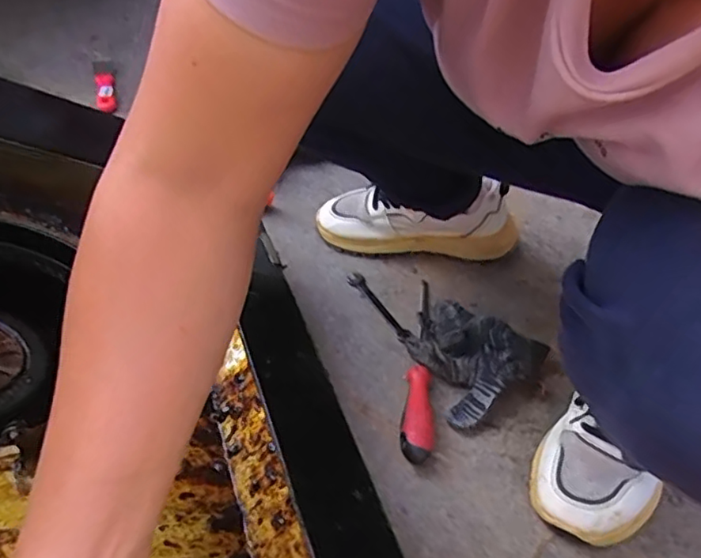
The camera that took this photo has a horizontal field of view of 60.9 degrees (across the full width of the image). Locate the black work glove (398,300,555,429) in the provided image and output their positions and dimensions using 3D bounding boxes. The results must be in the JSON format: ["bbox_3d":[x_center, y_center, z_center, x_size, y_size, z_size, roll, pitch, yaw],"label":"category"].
[{"bbox_3d":[0.120,0.076,0.644,0.134,0.043,0.140,-29,53,-31],"label":"black work glove"}]

